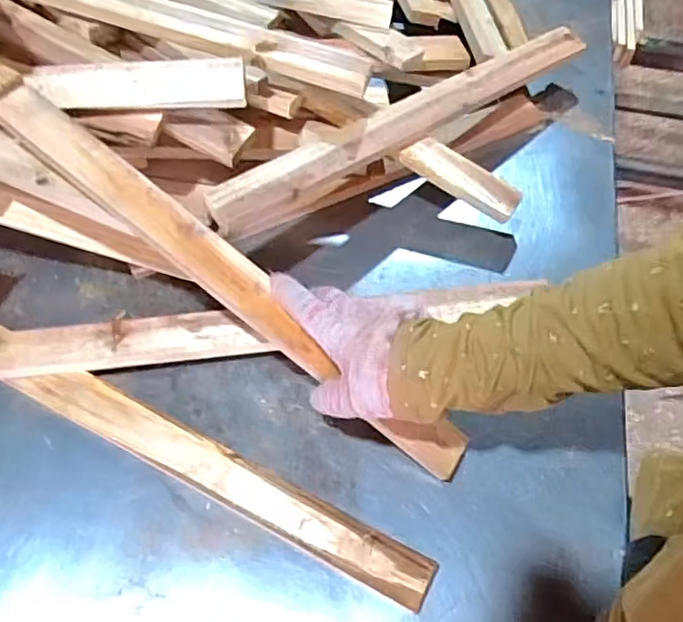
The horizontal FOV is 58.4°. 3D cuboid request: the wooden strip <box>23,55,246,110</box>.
[{"bbox_3d":[-0.171,-0.192,0.516,0.173,0.020,0.044,-6,88,-7],"label":"wooden strip"}]

